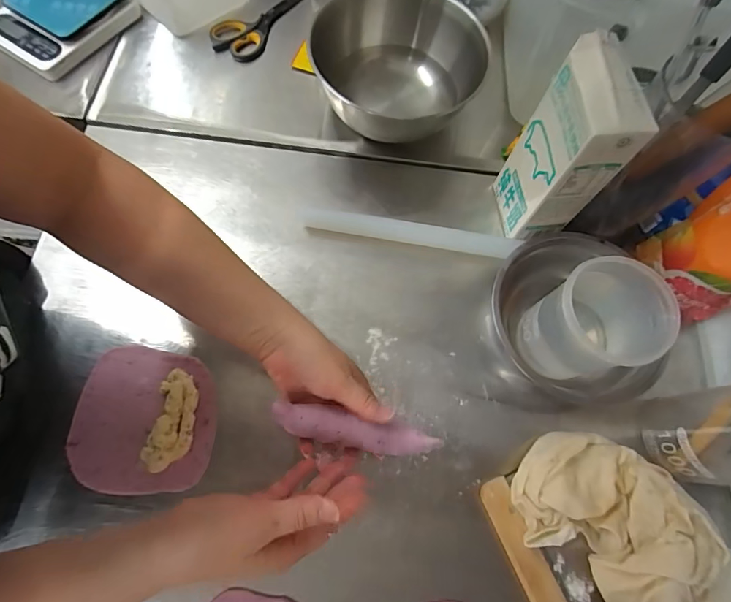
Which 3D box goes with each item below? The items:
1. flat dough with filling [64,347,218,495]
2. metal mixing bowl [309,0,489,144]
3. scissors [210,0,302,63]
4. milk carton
[{"bbox_3d":[-0.229,0.120,0.425,0.140,0.025,0.139,7,70,0],"label":"flat dough with filling"},{"bbox_3d":[0.045,-0.298,0.549,0.185,0.104,0.202,1,70,-2],"label":"metal mixing bowl"},{"bbox_3d":[-0.152,-0.436,0.629,0.075,0.013,0.195,30,71,8],"label":"scissors"},{"bbox_3d":[0.202,-0.150,0.444,0.057,0.209,0.100,-9,71,-6],"label":"milk carton"}]

